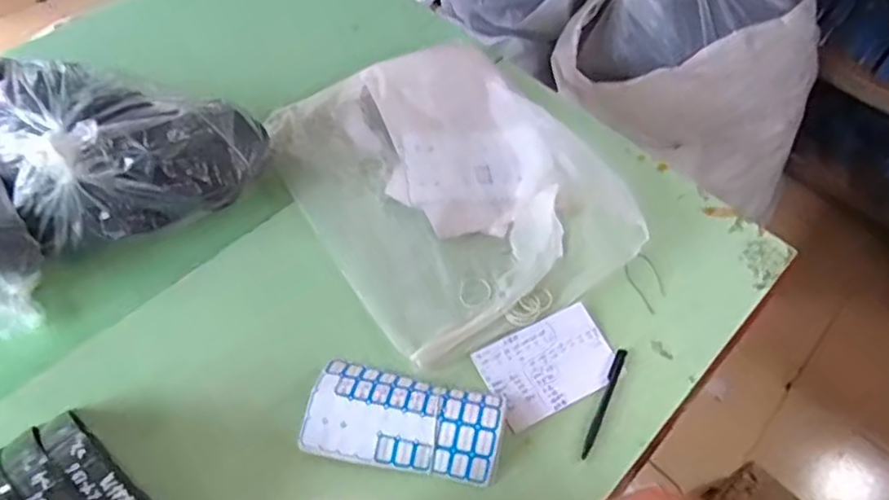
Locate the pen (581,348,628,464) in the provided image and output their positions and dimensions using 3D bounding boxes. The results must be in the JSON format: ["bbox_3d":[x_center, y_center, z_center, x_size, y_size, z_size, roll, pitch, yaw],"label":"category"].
[{"bbox_3d":[0.183,0.174,0.746,0.011,0.009,0.140,23,59,11],"label":"pen"}]

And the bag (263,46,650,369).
[{"bbox_3d":[0.003,-0.096,0.860,0.357,0.069,0.440,-27,63,-19],"label":"bag"}]

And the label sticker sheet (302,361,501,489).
[{"bbox_3d":[-0.043,0.181,0.699,0.205,0.036,0.102,11,57,3],"label":"label sticker sheet"}]

